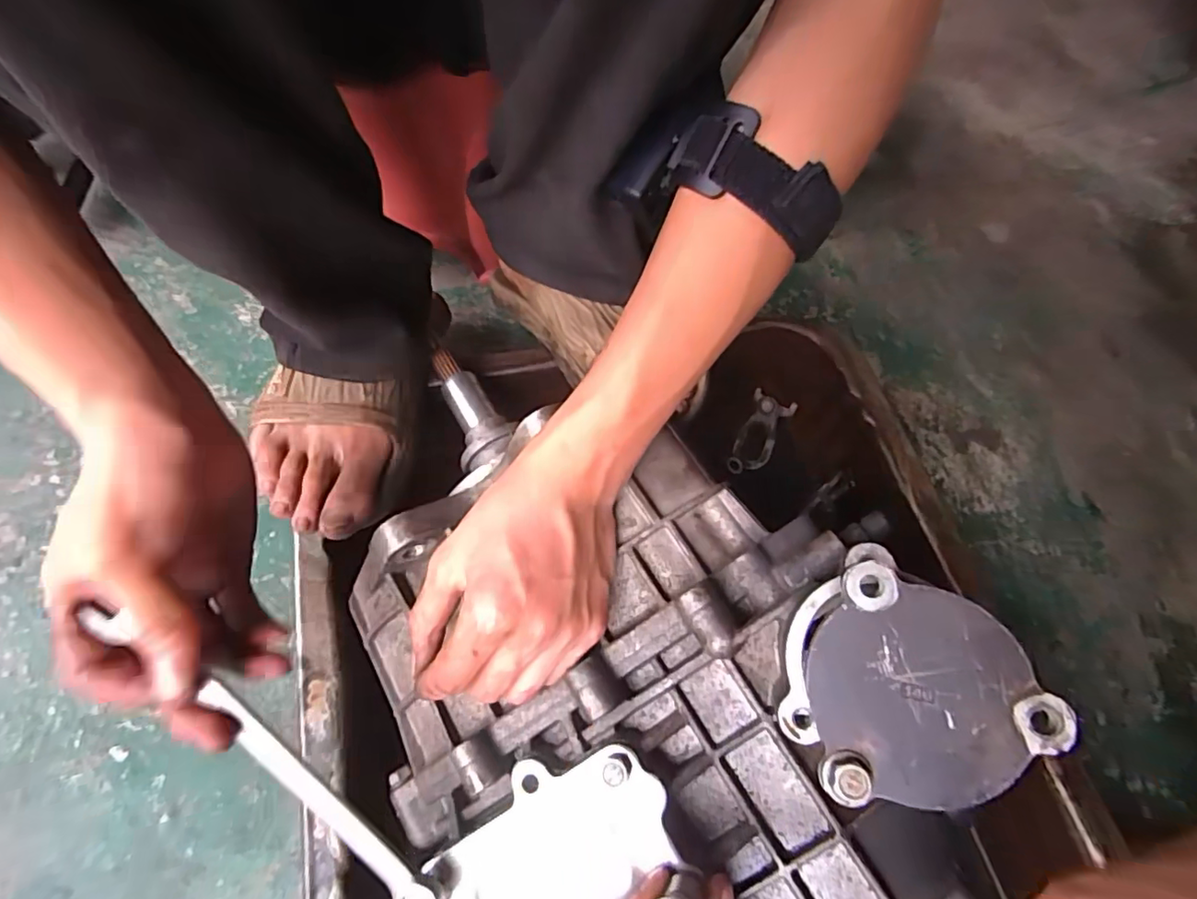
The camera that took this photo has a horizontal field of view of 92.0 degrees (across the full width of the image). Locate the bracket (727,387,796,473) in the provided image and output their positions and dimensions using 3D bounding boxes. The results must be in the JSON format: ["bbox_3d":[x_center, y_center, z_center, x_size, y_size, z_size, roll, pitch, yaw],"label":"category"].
[{"bbox_3d":[0.145,-0.013,0.527,0.038,0.014,0.078,28,89,11],"label":"bracket"}]

